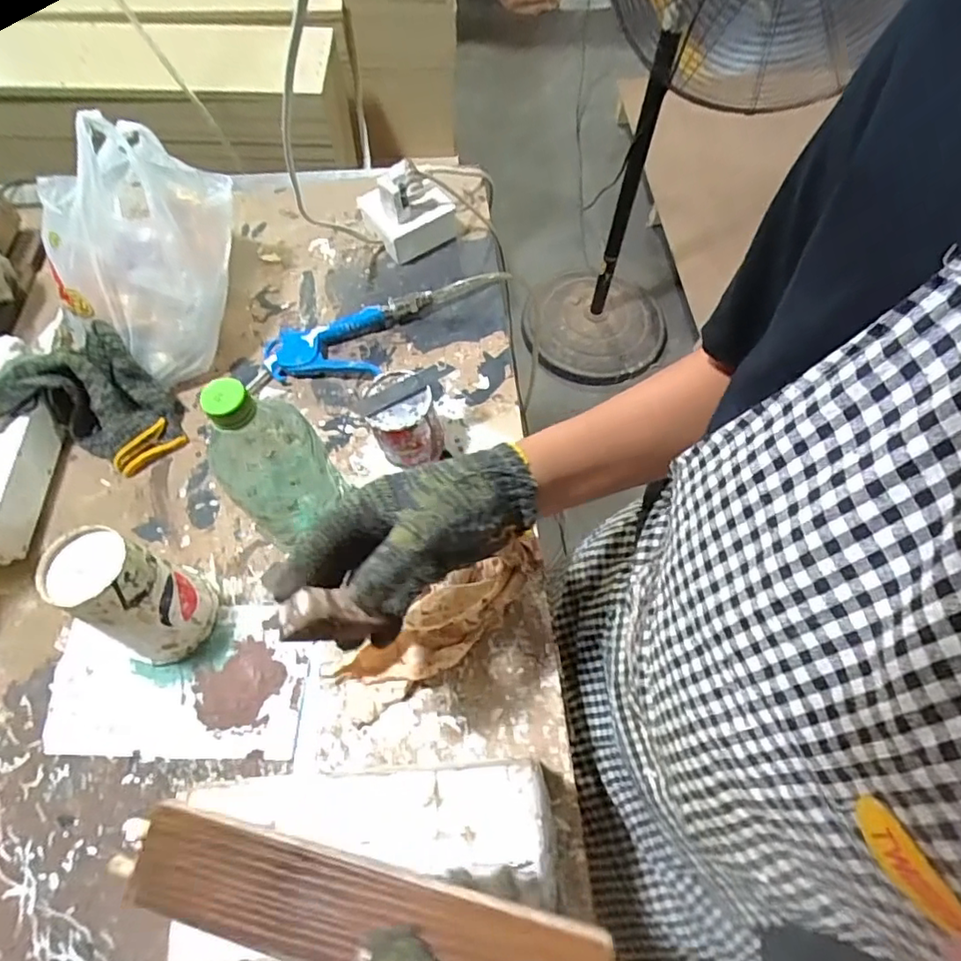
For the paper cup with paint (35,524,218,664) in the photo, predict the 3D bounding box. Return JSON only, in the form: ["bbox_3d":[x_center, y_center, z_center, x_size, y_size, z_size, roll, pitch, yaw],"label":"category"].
[{"bbox_3d":[-0.277,0.092,0.481,0.077,0.126,0.073,1,64,-2],"label":"paper cup with paint"}]

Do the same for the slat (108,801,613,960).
[{"bbox_3d":[-0.066,0.224,0.305,0.277,0.012,0.050,6,62,13],"label":"slat"}]

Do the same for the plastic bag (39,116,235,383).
[{"bbox_3d":[-0.349,-0.246,0.627,0.194,0.204,0.203,-32,66,-11],"label":"plastic bag"}]

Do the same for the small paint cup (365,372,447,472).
[{"bbox_3d":[-0.070,-0.057,0.567,0.064,0.069,0.069,-7,64,0],"label":"small paint cup"}]

